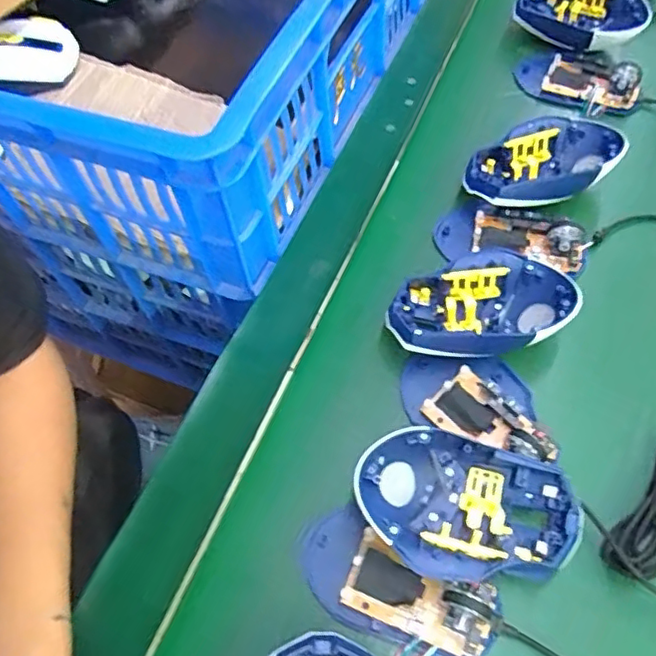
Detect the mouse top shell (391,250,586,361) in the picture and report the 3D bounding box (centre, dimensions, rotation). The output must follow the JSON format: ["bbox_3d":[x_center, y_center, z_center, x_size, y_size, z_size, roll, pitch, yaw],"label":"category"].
[{"bbox_3d":[0.102,-0.014,0.408,0.123,0.037,0.078,-8,60,1],"label":"mouse top shell"}]

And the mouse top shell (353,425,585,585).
[{"bbox_3d":[0.076,0.101,0.333,0.119,0.037,0.083,16,63,14],"label":"mouse top shell"}]

